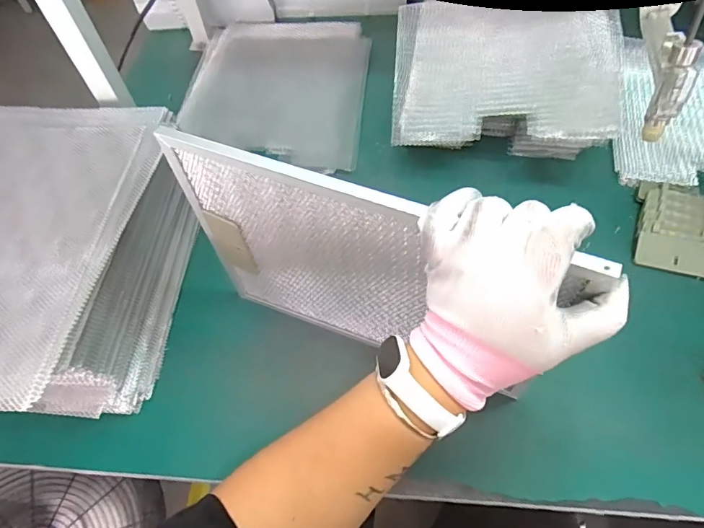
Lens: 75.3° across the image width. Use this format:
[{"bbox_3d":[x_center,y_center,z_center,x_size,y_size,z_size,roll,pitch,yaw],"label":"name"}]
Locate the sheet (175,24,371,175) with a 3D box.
[{"bbox_3d":[-0.124,-0.302,0.771,0.294,0.026,0.370,3,57,6],"label":"sheet"}]

